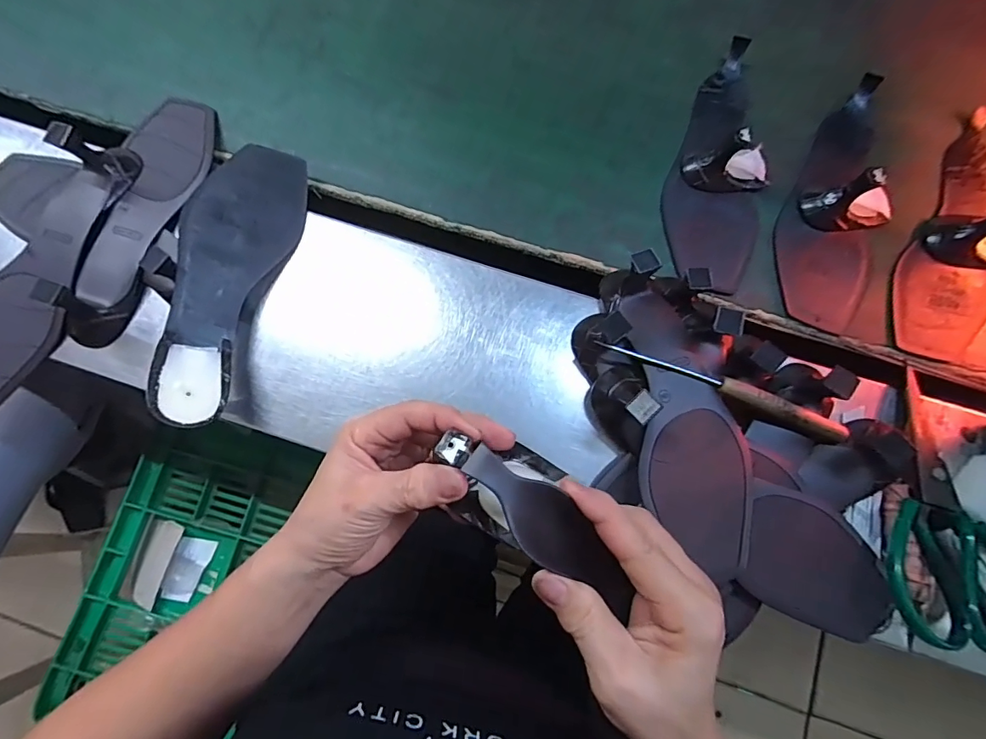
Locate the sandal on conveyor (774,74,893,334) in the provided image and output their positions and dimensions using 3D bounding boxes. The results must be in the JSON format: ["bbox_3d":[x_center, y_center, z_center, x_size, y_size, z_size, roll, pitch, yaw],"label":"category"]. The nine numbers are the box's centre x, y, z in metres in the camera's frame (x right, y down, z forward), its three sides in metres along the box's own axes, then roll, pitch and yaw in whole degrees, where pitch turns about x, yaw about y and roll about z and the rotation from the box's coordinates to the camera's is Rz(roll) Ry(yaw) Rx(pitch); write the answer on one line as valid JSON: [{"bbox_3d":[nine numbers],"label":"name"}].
[{"bbox_3d":[0.330,-0.164,0.437,0.090,0.049,0.251,24,77,5],"label":"sandal on conveyor"}]

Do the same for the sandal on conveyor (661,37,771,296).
[{"bbox_3d":[0.221,-0.205,0.444,0.091,0.050,0.263,17,76,3],"label":"sandal on conveyor"}]

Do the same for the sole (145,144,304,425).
[{"bbox_3d":[-0.224,-0.077,0.403,0.084,0.050,0.255,17,69,-21],"label":"sole"}]

